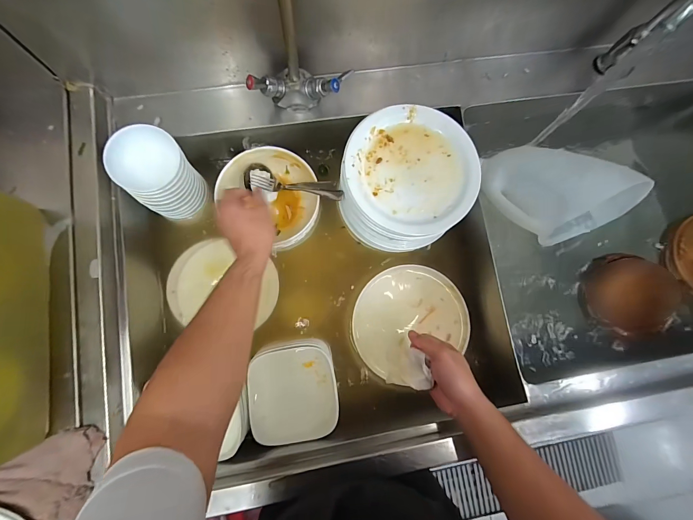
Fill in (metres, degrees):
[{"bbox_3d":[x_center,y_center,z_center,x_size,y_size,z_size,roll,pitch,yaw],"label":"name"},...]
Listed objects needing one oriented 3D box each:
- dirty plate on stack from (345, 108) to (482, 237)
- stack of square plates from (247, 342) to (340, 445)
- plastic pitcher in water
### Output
[{"bbox_3d":[0.112,-0.156,0.552,0.222,0.018,0.212,1,82,-5],"label":"dirty plate on stack"},{"bbox_3d":[-0.093,0.227,0.570,0.147,0.031,0.165,-8,66,-5],"label":"stack of square plates"},{"bbox_3d":[0.381,-0.115,0.588,0.254,0.126,0.132,27,80,0],"label":"plastic pitcher in water"}]

